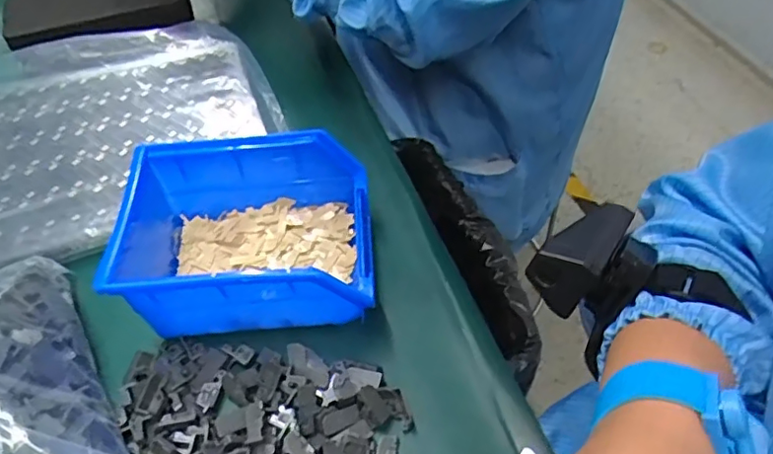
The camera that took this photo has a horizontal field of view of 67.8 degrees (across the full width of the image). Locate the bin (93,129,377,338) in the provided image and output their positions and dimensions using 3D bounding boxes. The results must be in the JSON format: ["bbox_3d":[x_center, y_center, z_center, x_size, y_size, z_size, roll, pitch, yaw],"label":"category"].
[{"bbox_3d":[-0.080,0.004,0.344,0.135,0.060,0.102,-4,53,1],"label":"bin"}]

